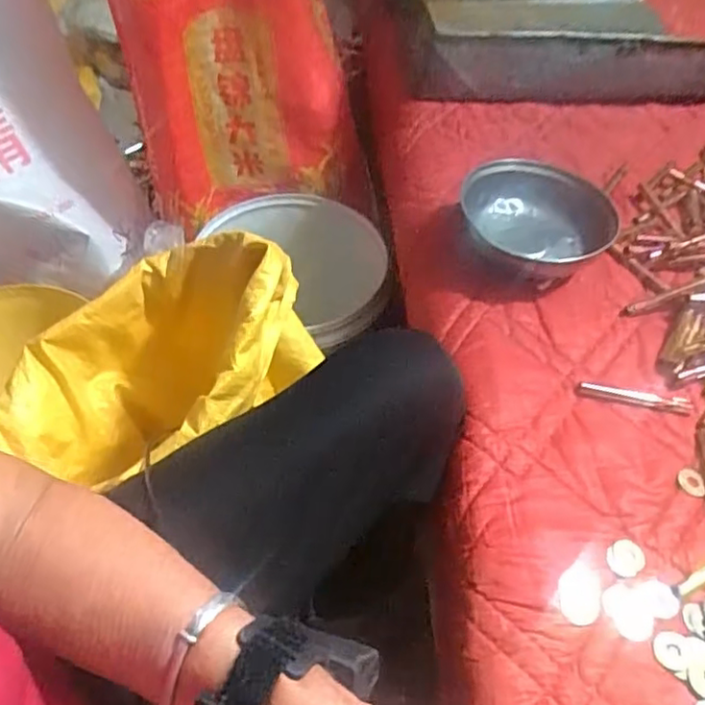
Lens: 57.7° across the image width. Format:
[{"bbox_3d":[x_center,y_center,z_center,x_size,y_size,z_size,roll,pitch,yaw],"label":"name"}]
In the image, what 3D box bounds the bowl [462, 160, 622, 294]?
[{"bbox_3d":[0.168,-0.117,0.598,0.136,0.050,0.148,0,51,-2],"label":"bowl"}]

